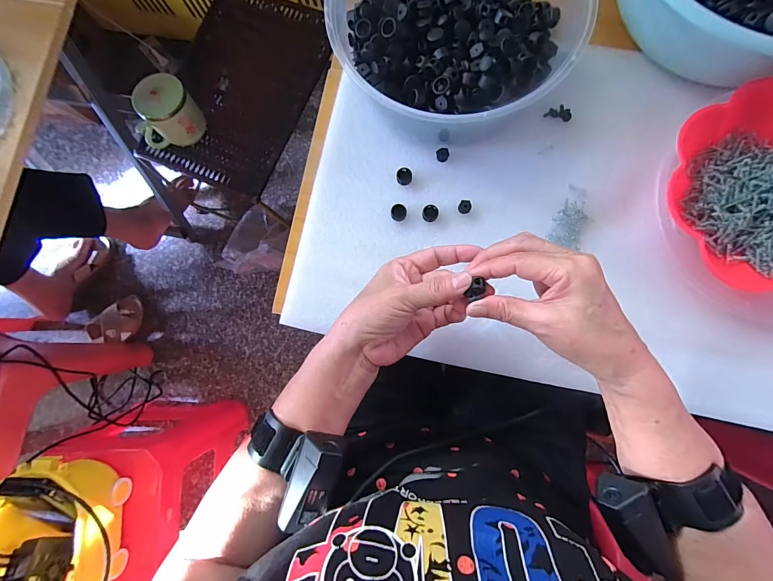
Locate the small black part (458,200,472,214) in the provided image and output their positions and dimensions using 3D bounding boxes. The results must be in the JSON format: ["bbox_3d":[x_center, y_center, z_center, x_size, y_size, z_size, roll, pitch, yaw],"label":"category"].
[{"bbox_3d":[0.087,-0.093,0.387,0.014,0.010,0.014,0,84,3],"label":"small black part"}]

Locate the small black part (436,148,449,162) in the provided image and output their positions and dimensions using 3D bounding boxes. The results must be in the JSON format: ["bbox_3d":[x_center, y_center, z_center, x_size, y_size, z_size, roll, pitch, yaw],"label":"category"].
[{"bbox_3d":[0.064,-0.153,0.394,0.014,0.004,0.015,0,84,3],"label":"small black part"}]

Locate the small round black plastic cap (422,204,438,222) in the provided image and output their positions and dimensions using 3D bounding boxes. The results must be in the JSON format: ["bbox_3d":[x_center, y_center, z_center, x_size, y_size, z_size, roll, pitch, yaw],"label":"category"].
[{"bbox_3d":[0.049,-0.086,0.389,0.017,0.009,0.017,0,84,3],"label":"small round black plastic cap"}]

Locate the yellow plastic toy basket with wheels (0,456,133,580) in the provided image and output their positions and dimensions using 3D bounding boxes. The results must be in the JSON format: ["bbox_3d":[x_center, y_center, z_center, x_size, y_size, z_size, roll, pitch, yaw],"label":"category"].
[{"bbox_3d":[-0.557,0.406,0.594,0.215,0.122,0.232,0,84,3],"label":"yellow plastic toy basket with wheels"}]

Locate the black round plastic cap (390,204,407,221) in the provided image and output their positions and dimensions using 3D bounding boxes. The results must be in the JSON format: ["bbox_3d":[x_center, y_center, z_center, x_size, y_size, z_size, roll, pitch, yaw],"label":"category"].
[{"bbox_3d":[0.014,-0.087,0.394,0.017,0.011,0.017,0,84,3],"label":"black round plastic cap"}]

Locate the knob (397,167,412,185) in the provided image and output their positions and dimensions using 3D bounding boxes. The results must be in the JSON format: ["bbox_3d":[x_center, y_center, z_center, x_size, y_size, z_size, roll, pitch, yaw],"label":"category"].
[{"bbox_3d":[0.021,-0.129,0.397,0.017,0.009,0.019,2,84,3],"label":"knob"}]

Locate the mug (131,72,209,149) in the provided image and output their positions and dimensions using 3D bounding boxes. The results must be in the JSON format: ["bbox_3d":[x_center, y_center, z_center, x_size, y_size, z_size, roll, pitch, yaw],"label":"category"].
[{"bbox_3d":[-0.370,-0.300,0.592,0.096,0.082,0.079,-9,84,2],"label":"mug"}]

